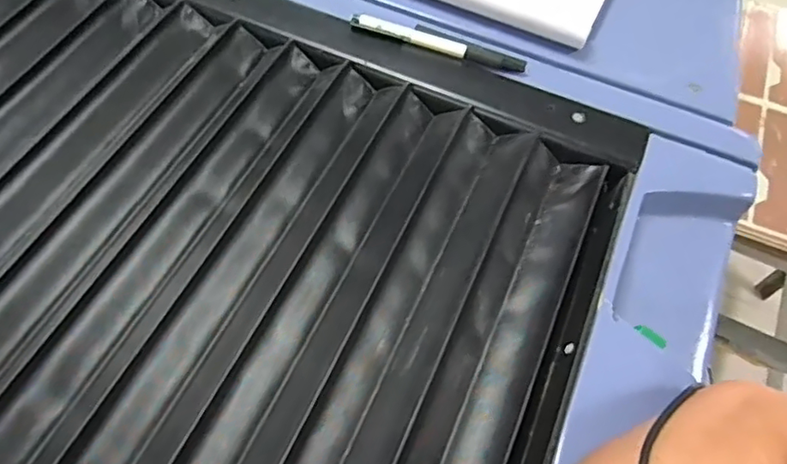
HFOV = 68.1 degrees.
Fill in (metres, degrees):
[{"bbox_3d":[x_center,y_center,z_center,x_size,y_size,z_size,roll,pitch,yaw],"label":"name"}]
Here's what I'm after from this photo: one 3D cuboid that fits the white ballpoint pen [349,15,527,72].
[{"bbox_3d":[0.033,-0.142,0.435,0.132,0.009,0.016,20,61,8],"label":"white ballpoint pen"}]

